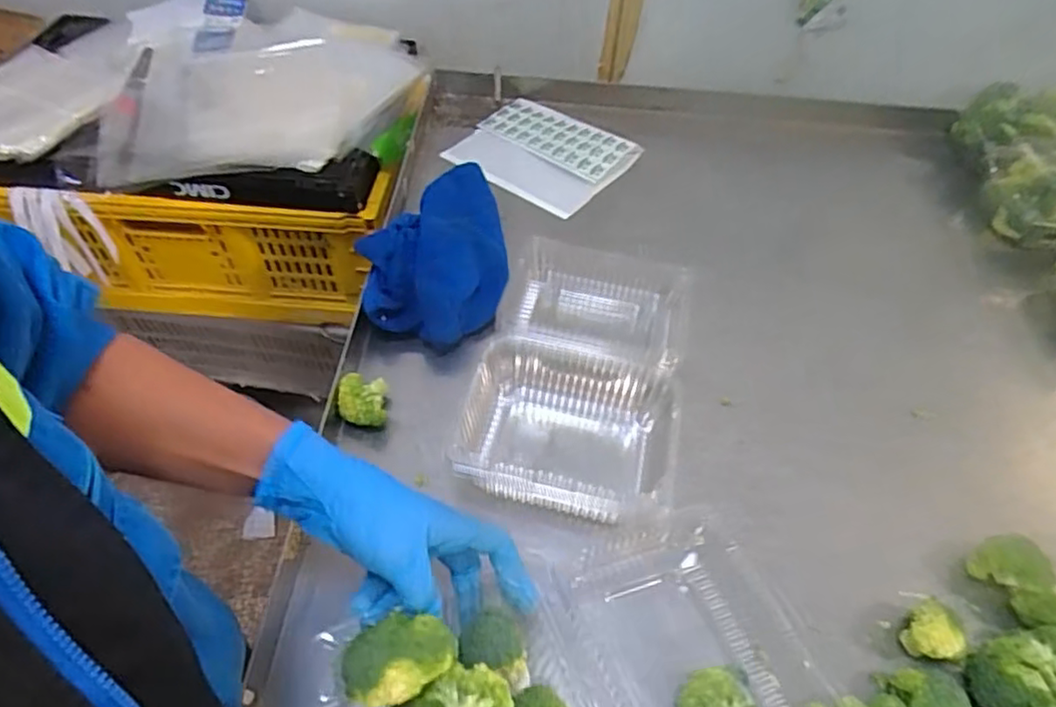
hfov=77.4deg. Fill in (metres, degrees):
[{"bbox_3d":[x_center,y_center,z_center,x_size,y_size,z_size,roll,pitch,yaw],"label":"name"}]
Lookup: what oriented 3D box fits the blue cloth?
[{"bbox_3d":[-0.102,-0.127,0.723,0.150,0.057,0.280,-4,50,-7],"label":"blue cloth"}]

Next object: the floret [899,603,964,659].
[{"bbox_3d":[0.293,0.208,0.482,0.034,0.041,0.035,2,49,-2],"label":"floret"}]

